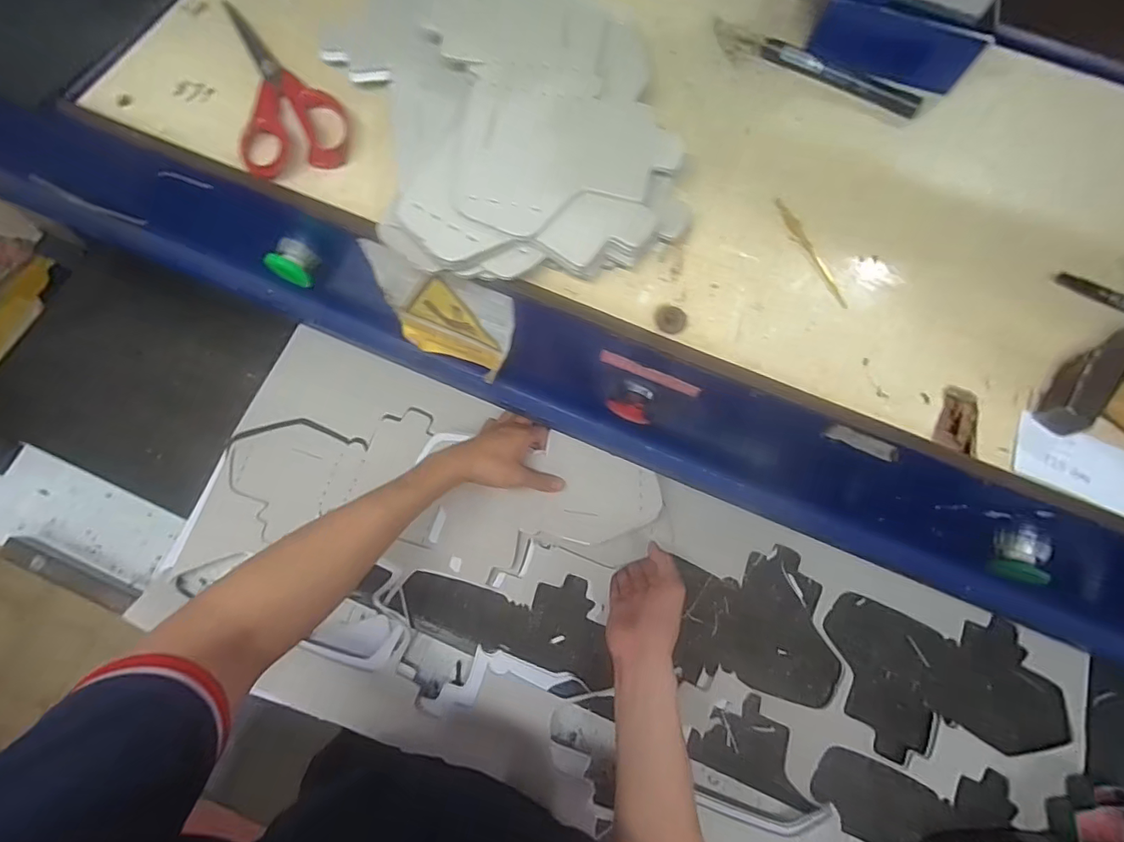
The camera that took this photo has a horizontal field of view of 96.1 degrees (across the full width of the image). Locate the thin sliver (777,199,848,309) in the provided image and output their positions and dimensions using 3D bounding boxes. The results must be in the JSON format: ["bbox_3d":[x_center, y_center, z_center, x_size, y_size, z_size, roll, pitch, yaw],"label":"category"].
[{"bbox_3d":[0.195,-0.133,0.396,0.012,0.004,0.102,-20,75,-8],"label":"thin sliver"}]

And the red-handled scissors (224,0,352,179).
[{"bbox_3d":[-0.226,-0.283,0.417,0.083,0.011,0.186,-13,74,-6],"label":"red-handled scissors"}]

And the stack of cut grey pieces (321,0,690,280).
[{"bbox_3d":[-0.048,-0.263,0.406,0.249,0.037,0.346,-14,74,-6],"label":"stack of cut grey pieces"}]

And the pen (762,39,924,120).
[{"bbox_3d":[0.241,-0.300,0.441,0.141,0.016,0.018,29,74,6],"label":"pen"}]

